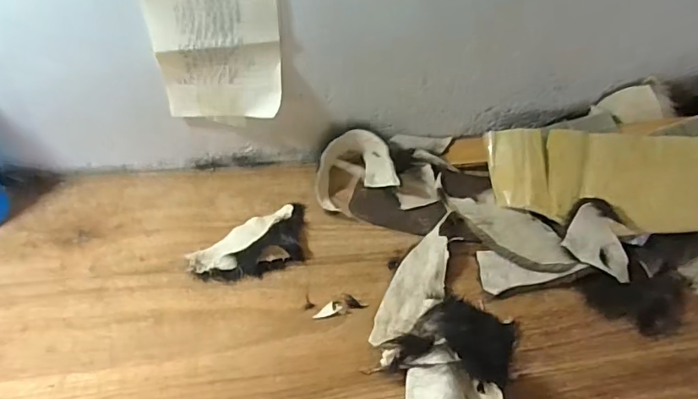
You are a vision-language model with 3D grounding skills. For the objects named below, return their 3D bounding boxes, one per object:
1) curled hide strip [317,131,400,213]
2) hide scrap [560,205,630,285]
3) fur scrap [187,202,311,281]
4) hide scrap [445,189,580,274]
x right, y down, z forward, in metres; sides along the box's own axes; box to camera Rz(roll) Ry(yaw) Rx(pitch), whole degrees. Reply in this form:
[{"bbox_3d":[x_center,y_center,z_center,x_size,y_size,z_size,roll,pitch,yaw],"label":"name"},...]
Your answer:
[{"bbox_3d":[0.001,-0.044,0.673,0.103,0.067,0.101,-13,50,-16],"label":"curled hide strip"},{"bbox_3d":[0.308,0.053,0.607,0.084,0.022,0.067,29,76,15],"label":"hide scrap"},{"bbox_3d":[-0.113,0.051,0.601,0.156,0.026,0.081,-21,53,-23],"label":"fur scrap"},{"bbox_3d":[0.210,0.042,0.644,0.165,0.023,0.074,35,65,29],"label":"hide scrap"}]

